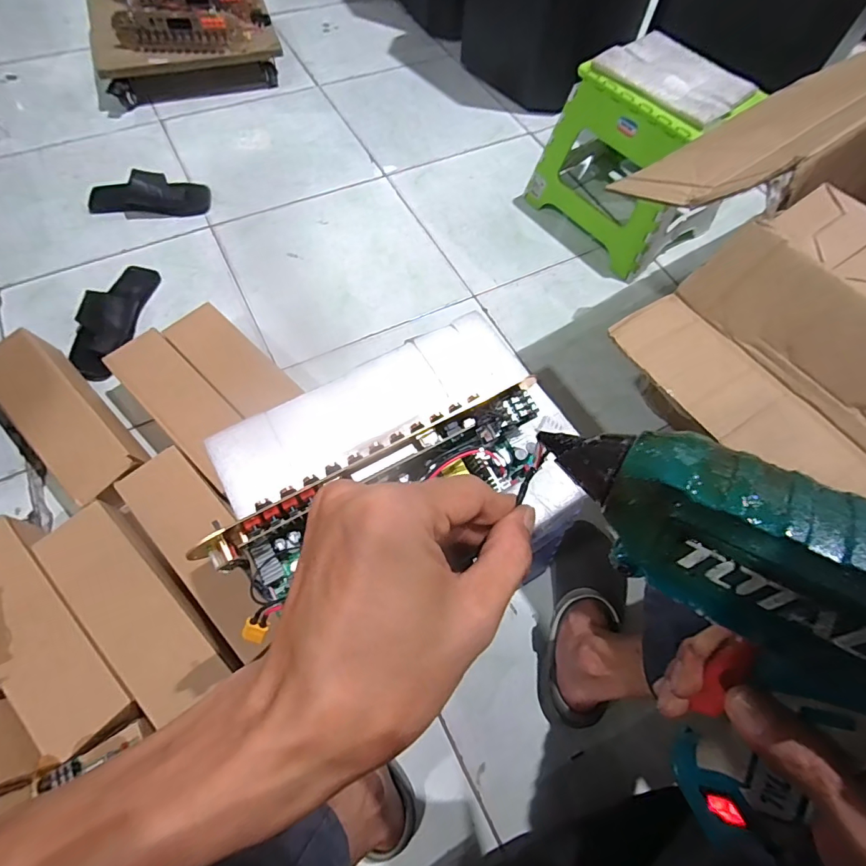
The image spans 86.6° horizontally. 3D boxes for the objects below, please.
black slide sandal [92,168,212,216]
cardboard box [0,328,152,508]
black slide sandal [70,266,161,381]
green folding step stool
[{"bbox_3d":[-0.587,-0.490,0.940,0.232,0.059,0.077,-8,64,-7],"label":"black slide sandal"},{"bbox_3d":[-0.546,-0.021,0.686,0.309,0.105,0.100,41,68,16],"label":"cardboard box"},{"bbox_3d":[-0.570,-0.209,0.810,0.091,0.052,0.249,3,64,-2],"label":"black slide sandal"},{"bbox_3d":[0.400,-0.542,0.904,0.242,0.276,0.305,-37,71,-19],"label":"green folding step stool"}]

